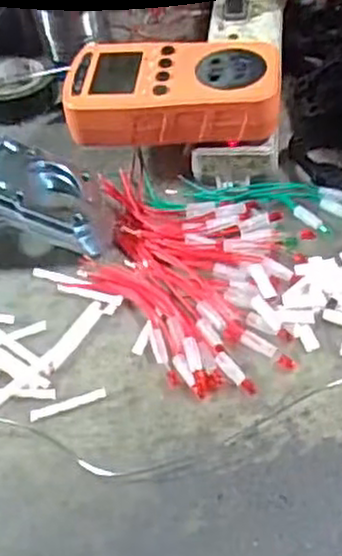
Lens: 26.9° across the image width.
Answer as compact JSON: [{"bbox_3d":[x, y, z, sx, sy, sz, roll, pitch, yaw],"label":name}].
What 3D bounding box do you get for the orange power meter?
[{"bbox_3d":[0.003,-0.115,0.437,0.125,0.034,0.066,1,50,6],"label":"orange power meter"}]

